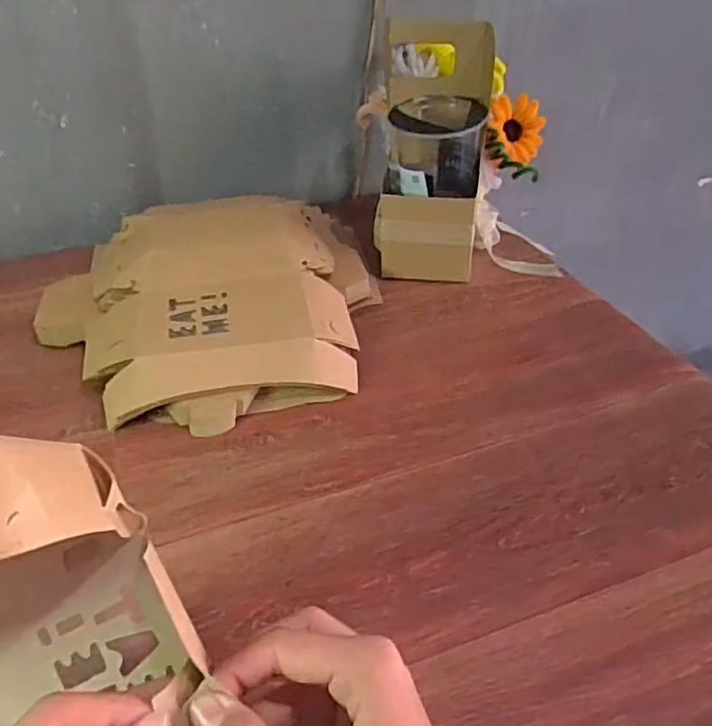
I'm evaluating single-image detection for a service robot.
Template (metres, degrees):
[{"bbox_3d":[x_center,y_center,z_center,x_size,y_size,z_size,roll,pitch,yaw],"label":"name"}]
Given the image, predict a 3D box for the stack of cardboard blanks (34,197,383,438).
[{"bbox_3d":[-0.130,-0.062,0.595,0.307,0.063,0.292,-12,39,-12],"label":"stack of cardboard blanks"}]

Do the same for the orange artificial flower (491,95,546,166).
[{"bbox_3d":[0.171,-0.246,0.668,0.061,0.069,0.022,-17,11,-17],"label":"orange artificial flower"}]

